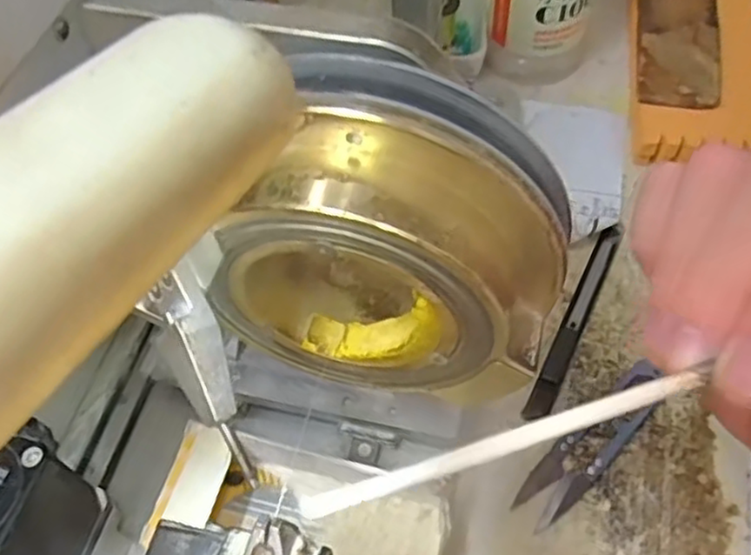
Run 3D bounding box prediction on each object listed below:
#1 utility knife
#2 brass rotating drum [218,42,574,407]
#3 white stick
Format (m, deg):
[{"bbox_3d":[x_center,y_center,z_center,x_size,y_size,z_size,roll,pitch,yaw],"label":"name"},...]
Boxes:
[{"bbox_3d":[0.103,0.020,0.356,0.011,0.006,0.123,23,60,17],"label":"utility knife"},{"bbox_3d":[0.005,-0.007,0.197,0.094,0.089,0.057,19,59,14],"label":"brass rotating drum"},{"bbox_3d":[0.028,0.040,0.165,0.098,0.004,0.005,-21,59,7],"label":"white stick"}]

